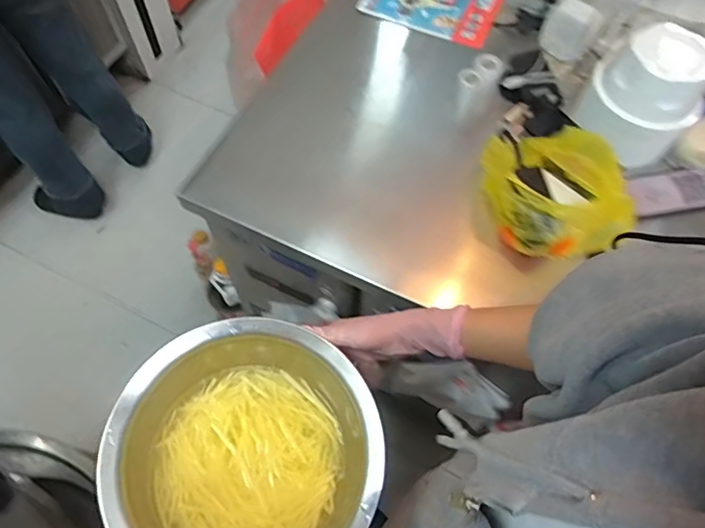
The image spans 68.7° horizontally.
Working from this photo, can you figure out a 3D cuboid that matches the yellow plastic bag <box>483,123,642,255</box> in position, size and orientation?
[{"bbox_3d":[0.313,-0.119,0.775,0.204,0.134,0.194,-31,69,-16],"label":"yellow plastic bag"}]

